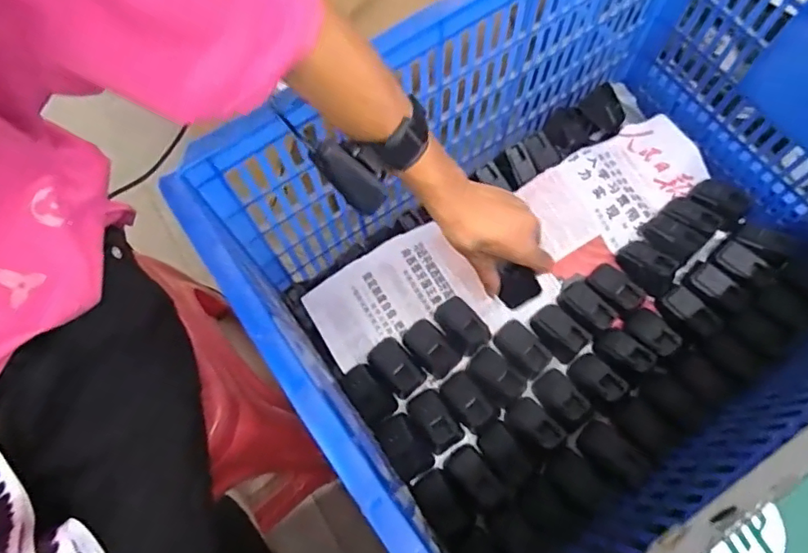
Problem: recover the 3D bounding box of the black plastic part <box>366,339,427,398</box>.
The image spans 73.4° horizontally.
[{"bbox_3d":[-0.010,0.105,0.631,0.043,0.027,0.067,-41,74,-13],"label":"black plastic part"}]

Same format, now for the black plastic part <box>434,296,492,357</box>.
[{"bbox_3d":[0.070,0.059,0.663,0.043,0.031,0.071,-37,73,-12],"label":"black plastic part"}]

